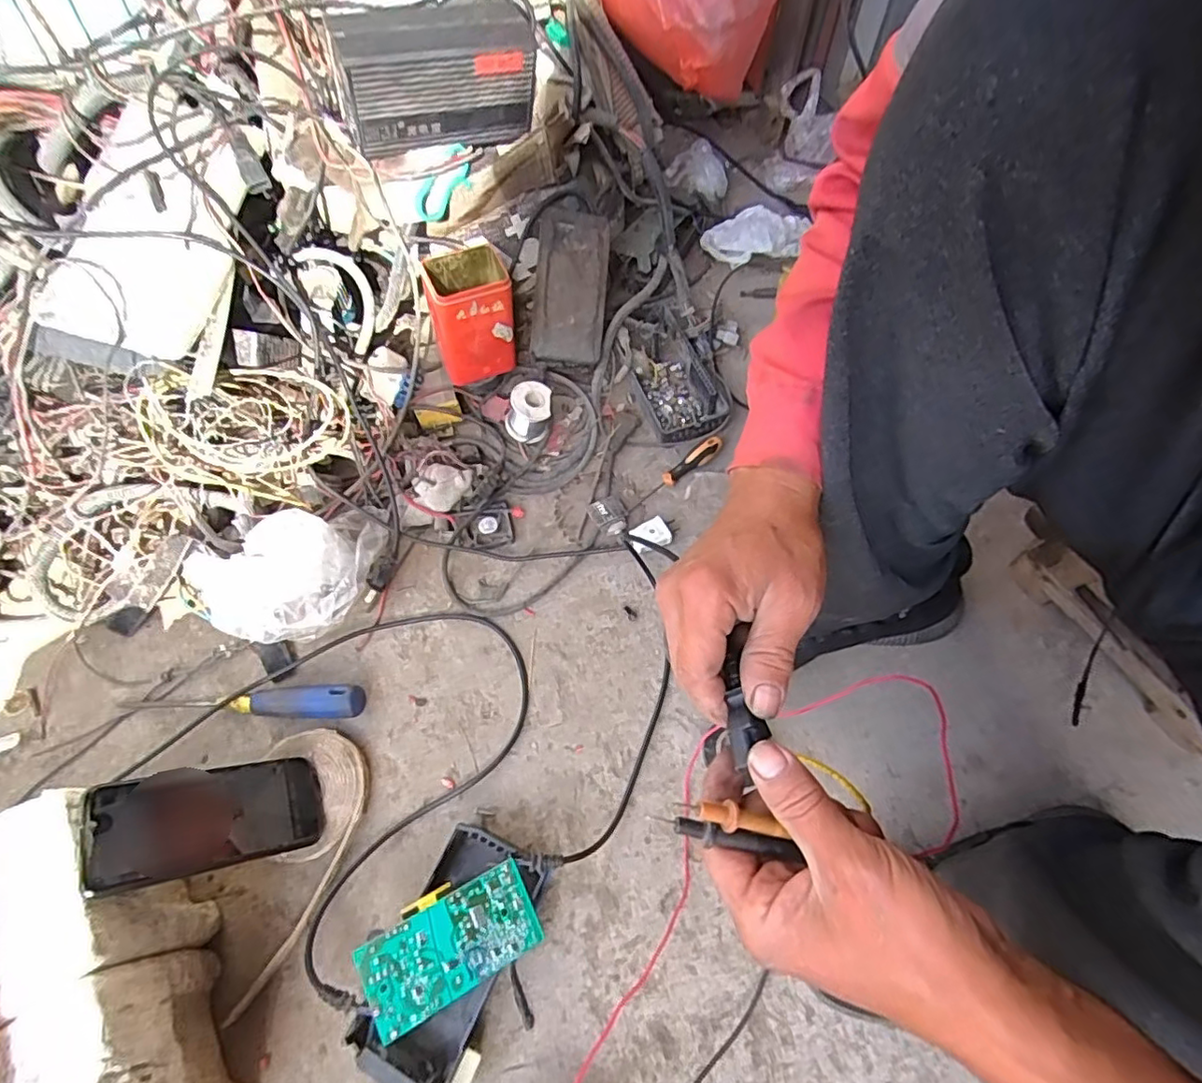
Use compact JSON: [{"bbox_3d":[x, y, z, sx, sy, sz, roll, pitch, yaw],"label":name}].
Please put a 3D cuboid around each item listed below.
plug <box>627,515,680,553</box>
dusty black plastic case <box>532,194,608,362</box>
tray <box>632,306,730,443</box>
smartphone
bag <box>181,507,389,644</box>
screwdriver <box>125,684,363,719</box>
[{"bbox_3d":[0.062,-0.010,0.672,0.054,0.016,0.039,-20,61,-7],"label":"plug"},{"bbox_3d":[-0.037,-0.324,0.730,0.084,0.039,0.209,5,95,7],"label":"dusty black plastic case"},{"bbox_3d":[0.084,-0.210,0.747,0.090,0.033,0.198,-19,61,-7],"label":"tray"},{"bbox_3d":[-0.307,0.219,0.479,0.009,0.163,0.078,-43,58,27],"label":"smartphone"},{"bbox_3d":[-0.313,0.033,0.623,0.166,0.096,0.126,-13,61,-5],"label":"bag"},{"bbox_3d":[-0.350,0.155,0.585,0.241,0.028,0.031,1,60,4],"label":"screwdriver"}]

